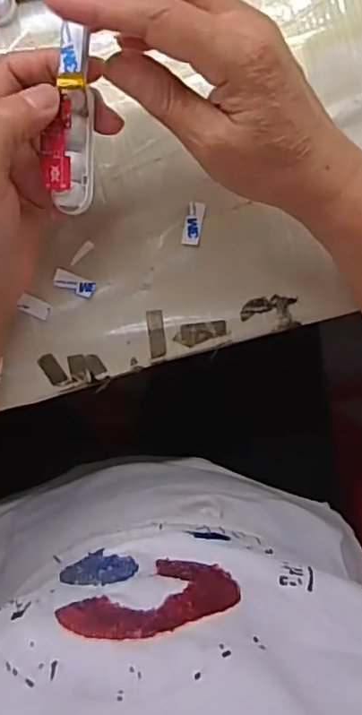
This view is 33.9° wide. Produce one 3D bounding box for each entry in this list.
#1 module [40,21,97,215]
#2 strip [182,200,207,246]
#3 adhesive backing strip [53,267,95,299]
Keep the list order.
[{"bbox_3d":[-0.053,-0.114,0.290,0.022,0.021,0.083,5,112,-4],"label":"module"},{"bbox_3d":[0.008,-0.082,0.366,0.011,0.004,0.025,12,95,0],"label":"strip"},{"bbox_3d":[-0.065,-0.045,0.362,0.024,0.004,0.011,20,92,-6],"label":"adhesive backing strip"}]

